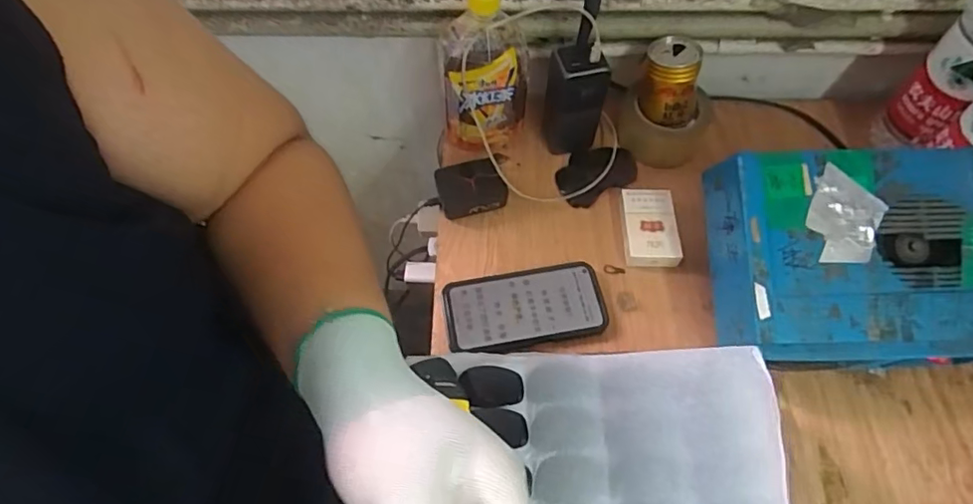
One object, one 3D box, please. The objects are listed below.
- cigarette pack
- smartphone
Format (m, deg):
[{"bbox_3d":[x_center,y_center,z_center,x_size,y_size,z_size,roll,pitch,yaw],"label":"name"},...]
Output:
[{"bbox_3d":[0.181,-0.027,0.624,0.056,0.024,0.090,-2,61,-1],"label":"cigarette pack"},{"bbox_3d":[0.040,0.060,0.581,0.162,0.015,0.084,-9,61,-5],"label":"smartphone"}]

